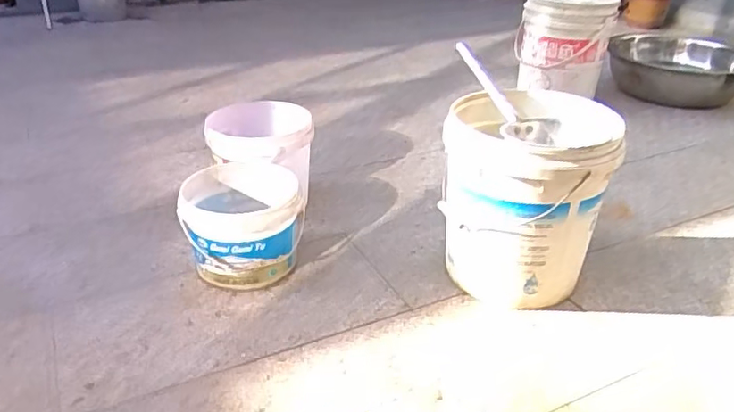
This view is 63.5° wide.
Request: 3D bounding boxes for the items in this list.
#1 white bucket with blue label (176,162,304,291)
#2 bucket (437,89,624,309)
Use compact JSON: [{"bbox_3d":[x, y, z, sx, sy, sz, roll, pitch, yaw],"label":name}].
[{"bbox_3d":[-0.249,0.042,1.205,0.227,0.173,0.221,-3,30,-8],"label":"white bucket with blue label"},{"bbox_3d":[0.298,-0.013,1.163,0.282,0.340,0.304,1,29,-1],"label":"bucket"}]

